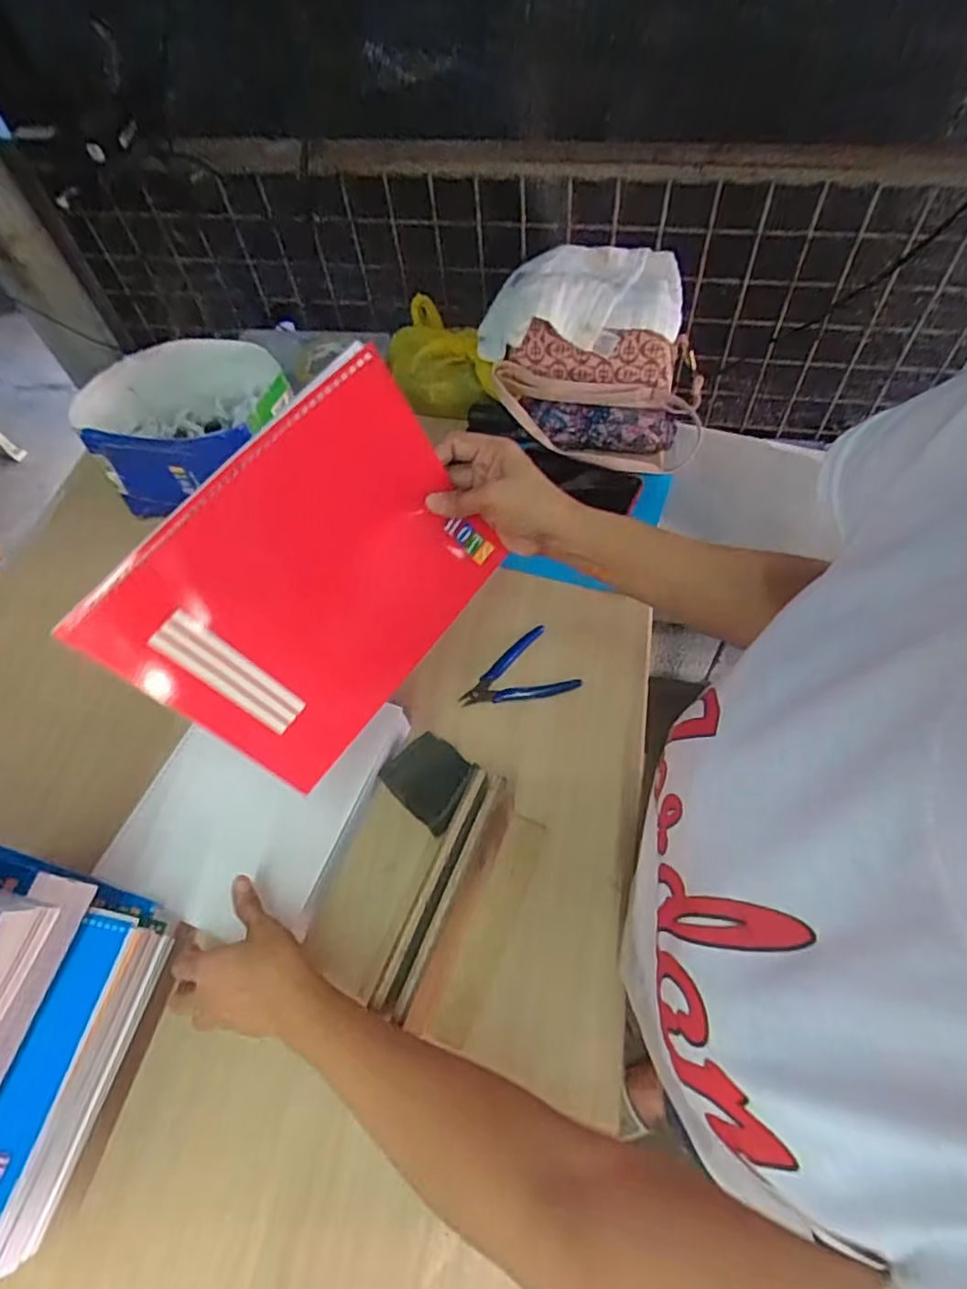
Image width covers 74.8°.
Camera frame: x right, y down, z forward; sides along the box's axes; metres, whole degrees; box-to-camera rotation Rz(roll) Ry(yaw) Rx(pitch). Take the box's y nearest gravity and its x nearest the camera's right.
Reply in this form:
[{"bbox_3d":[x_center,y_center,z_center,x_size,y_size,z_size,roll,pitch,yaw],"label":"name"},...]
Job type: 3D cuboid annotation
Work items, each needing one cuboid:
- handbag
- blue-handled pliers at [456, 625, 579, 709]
[{"bbox_3d":[0.141,-0.368,0.820,0.297,0.170,0.200,6,60,8],"label":"handbag"},{"bbox_3d":[0.031,0.036,0.672,0.116,0.013,0.086,-27,61,-11],"label":"blue-handled pliers"}]

